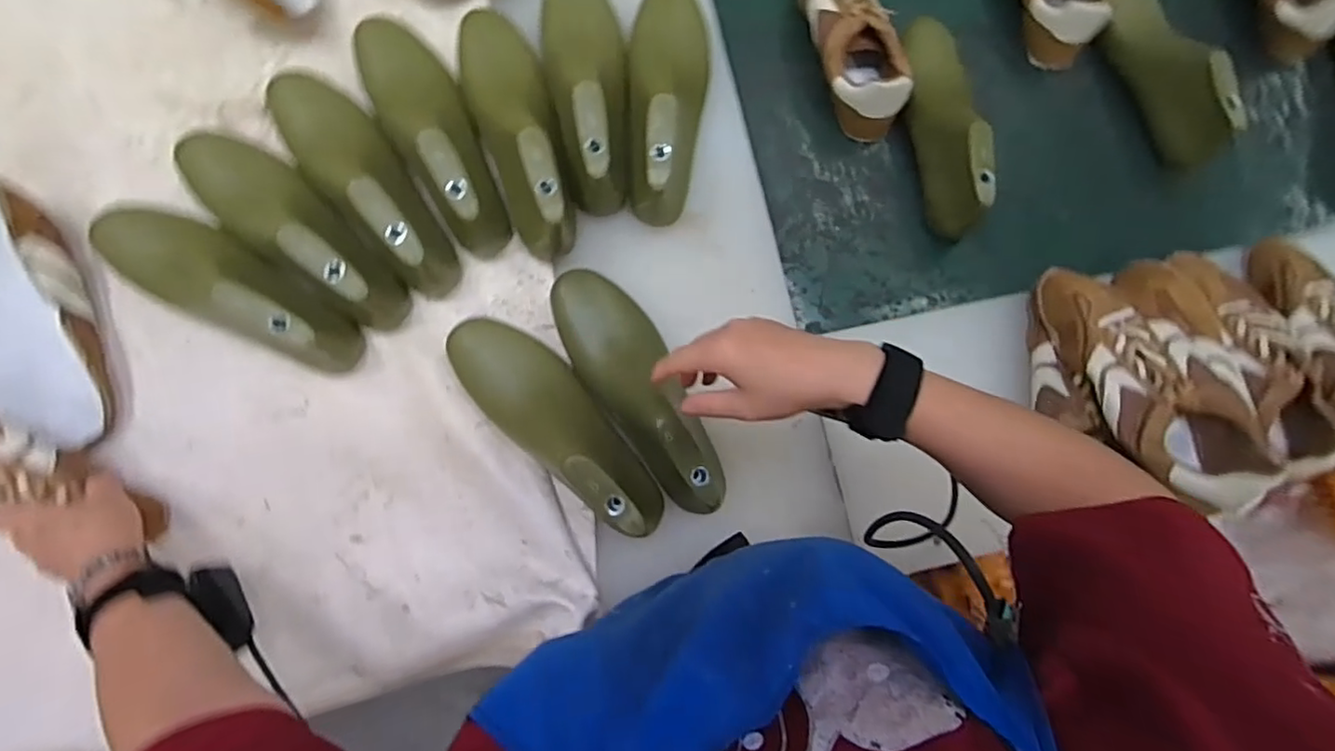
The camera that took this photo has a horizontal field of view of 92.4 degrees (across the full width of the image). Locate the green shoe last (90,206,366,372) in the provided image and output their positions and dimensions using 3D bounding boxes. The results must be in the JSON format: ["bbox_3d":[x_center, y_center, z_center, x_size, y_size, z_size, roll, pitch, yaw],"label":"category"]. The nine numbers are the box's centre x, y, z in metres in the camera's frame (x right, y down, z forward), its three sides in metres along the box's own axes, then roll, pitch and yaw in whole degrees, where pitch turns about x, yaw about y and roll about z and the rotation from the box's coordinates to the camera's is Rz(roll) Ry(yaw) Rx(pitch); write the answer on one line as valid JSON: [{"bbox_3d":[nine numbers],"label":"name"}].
[{"bbox_3d":[-0.390,-0.079,0.558,0.254,0.088,0.076,31,80,0],"label":"green shoe last"}]

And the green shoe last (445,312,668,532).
[{"bbox_3d":[-0.096,0.039,0.558,0.077,0.089,0.241,-43,87,-9],"label":"green shoe last"}]

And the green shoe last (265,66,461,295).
[{"bbox_3d":[-0.282,-0.187,0.579,0.076,0.091,0.255,-38,86,-9],"label":"green shoe last"}]

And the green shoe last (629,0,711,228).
[{"bbox_3d":[0.002,-0.274,0.616,0.079,0.089,0.251,4,81,-4],"label":"green shoe last"}]

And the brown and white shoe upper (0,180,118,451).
[{"bbox_3d":[-0.555,-0.052,0.541,0.080,0.087,0.244,-20,84,-7],"label":"brown and white shoe upper"}]

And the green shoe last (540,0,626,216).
[{"bbox_3d":[-0.075,-0.282,0.611,0.078,0.091,0.245,-7,82,-6],"label":"green shoe last"}]

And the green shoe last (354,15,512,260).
[{"bbox_3d":[-0.221,-0.235,0.590,0.079,0.092,0.252,-28,85,-8],"label":"green shoe last"}]

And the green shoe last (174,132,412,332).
[{"bbox_3d":[-0.339,-0.138,0.565,0.243,0.094,0.079,39,80,2],"label":"green shoe last"}]

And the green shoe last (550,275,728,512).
[{"bbox_3d":[-0.025,0.008,0.572,0.075,0.090,0.242,-31,85,-8],"label":"green shoe last"}]

